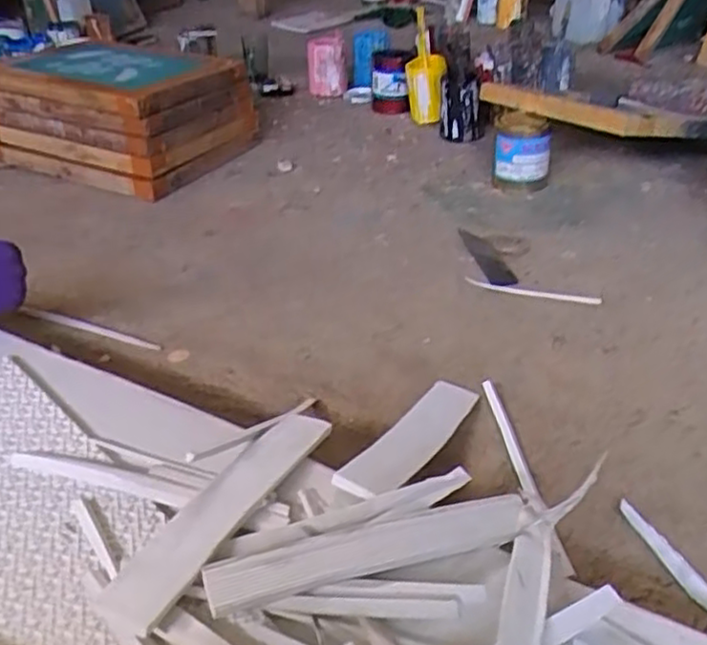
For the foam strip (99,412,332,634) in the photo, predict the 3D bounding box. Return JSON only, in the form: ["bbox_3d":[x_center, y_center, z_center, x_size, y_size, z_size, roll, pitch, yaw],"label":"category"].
[{"bbox_3d":[-0.109,0.158,0.638,0.064,0.017,0.280,10,28,27],"label":"foam strip"}]

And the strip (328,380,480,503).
[{"bbox_3d":[0.067,0.121,0.773,0.056,0.008,0.276,26,25,19],"label":"strip"}]

